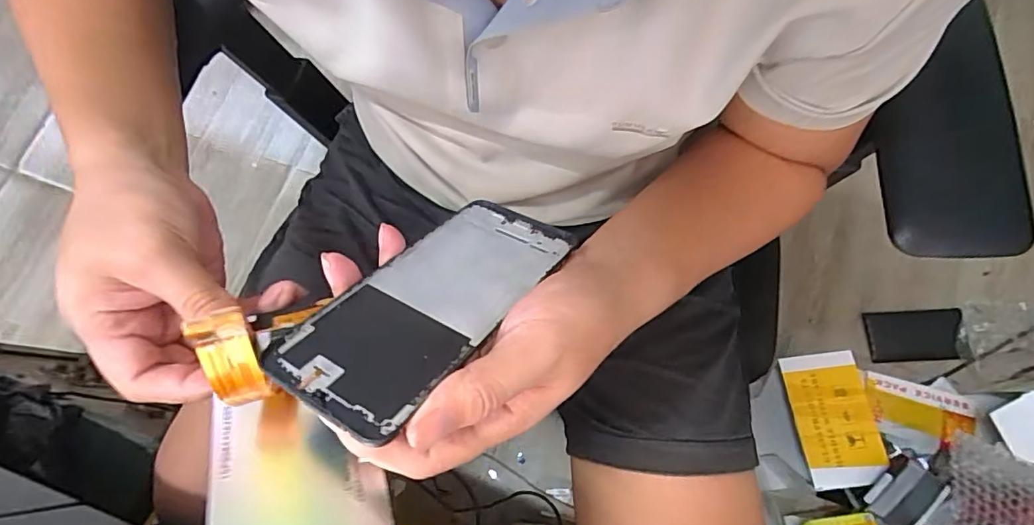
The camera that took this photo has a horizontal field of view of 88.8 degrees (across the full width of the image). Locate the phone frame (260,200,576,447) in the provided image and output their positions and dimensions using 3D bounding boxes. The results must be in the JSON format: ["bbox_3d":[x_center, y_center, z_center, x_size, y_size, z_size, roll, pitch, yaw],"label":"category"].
[{"bbox_3d":[-0.039,0.015,0.262,0.071,0.004,0.160,23,42,23],"label":"phone frame"}]

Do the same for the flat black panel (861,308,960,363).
[{"bbox_3d":[0.699,0.126,0.926,0.159,0.015,0.089,-3,73,3],"label":"flat black panel"}]

